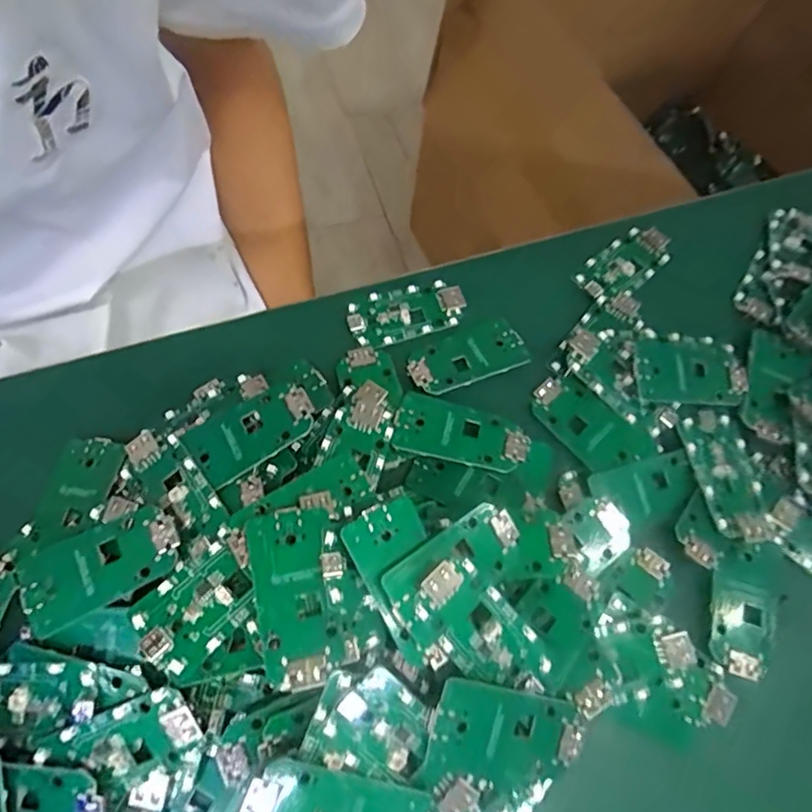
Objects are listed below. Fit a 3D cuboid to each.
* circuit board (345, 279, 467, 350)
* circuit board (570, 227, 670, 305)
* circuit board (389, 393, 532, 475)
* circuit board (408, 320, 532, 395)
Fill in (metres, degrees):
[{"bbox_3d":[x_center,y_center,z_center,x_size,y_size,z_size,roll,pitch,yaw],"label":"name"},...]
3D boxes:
[{"bbox_3d":[0.000,-0.052,0.288,0.062,0.006,0.033,-19,73,-9],"label":"circuit board"},{"bbox_3d":[0.126,-0.082,0.307,0.062,0.005,0.029,-38,77,-14],"label":"circuit board"},{"bbox_3d":[0.026,0.013,0.256,0.064,0.006,0.031,16,60,6],"label":"circuit board"},{"bbox_3d":[0.032,-0.026,0.278,0.061,0.007,0.029,-21,73,-9],"label":"circuit board"}]

